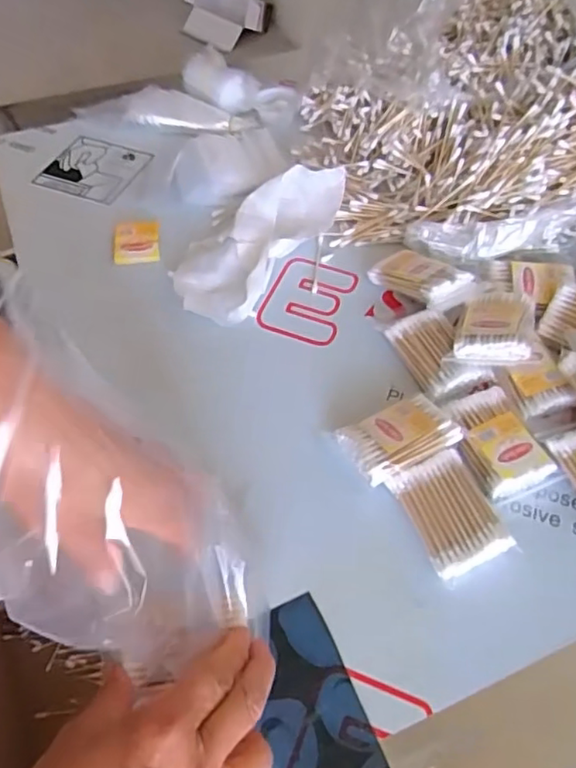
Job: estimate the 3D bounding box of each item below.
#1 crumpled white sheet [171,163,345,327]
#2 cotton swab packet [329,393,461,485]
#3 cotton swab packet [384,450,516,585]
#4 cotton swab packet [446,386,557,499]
[{"bbox_3d":[-0.030,-0.132,0.540,0.085,0.025,0.183,34,71,21],"label":"crumpled white sheet"},{"bbox_3d":[0.078,0.036,0.429,0.075,0.014,0.053,-26,43,-15],"label":"cotton swab packet"},{"bbox_3d":[0.109,0.085,0.402,0.057,0.017,0.075,-19,57,-15],"label":"cotton swab packet"},{"bbox_3d":[0.150,0.040,0.433,0.053,0.017,0.077,-15,56,-13],"label":"cotton swab packet"}]

